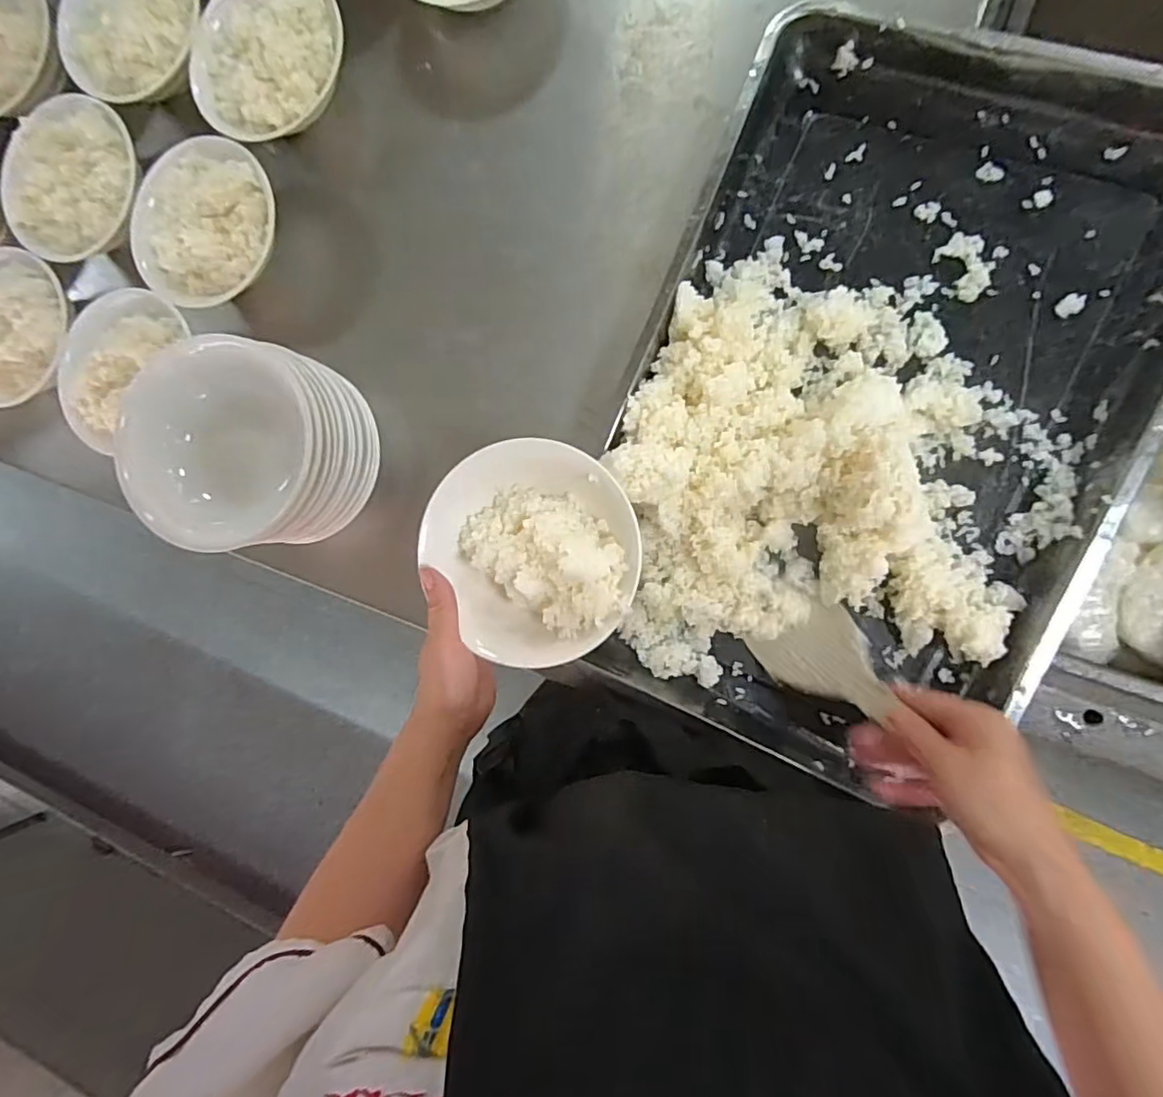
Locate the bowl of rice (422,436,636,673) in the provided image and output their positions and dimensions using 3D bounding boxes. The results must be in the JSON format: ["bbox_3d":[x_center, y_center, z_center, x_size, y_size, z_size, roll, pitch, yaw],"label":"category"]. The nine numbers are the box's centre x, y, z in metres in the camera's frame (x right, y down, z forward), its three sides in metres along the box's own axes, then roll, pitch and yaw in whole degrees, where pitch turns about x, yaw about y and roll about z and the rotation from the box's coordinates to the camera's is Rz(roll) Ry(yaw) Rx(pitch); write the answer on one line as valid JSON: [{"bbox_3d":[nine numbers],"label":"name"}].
[{"bbox_3d":[-0.038,-0.001,0.458,0.154,0.062,0.171,-32,83,6],"label":"bowl of rice"}]

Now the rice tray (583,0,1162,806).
[{"bbox_3d":[0.241,-0.118,0.502,0.387,0.078,0.599,24,95,10],"label":"rice tray"}]

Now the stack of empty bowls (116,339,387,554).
[{"bbox_3d":[-0.286,-0.081,0.534,0.176,0.133,0.158,-1,87,8],"label":"stack of empty bowls"}]

